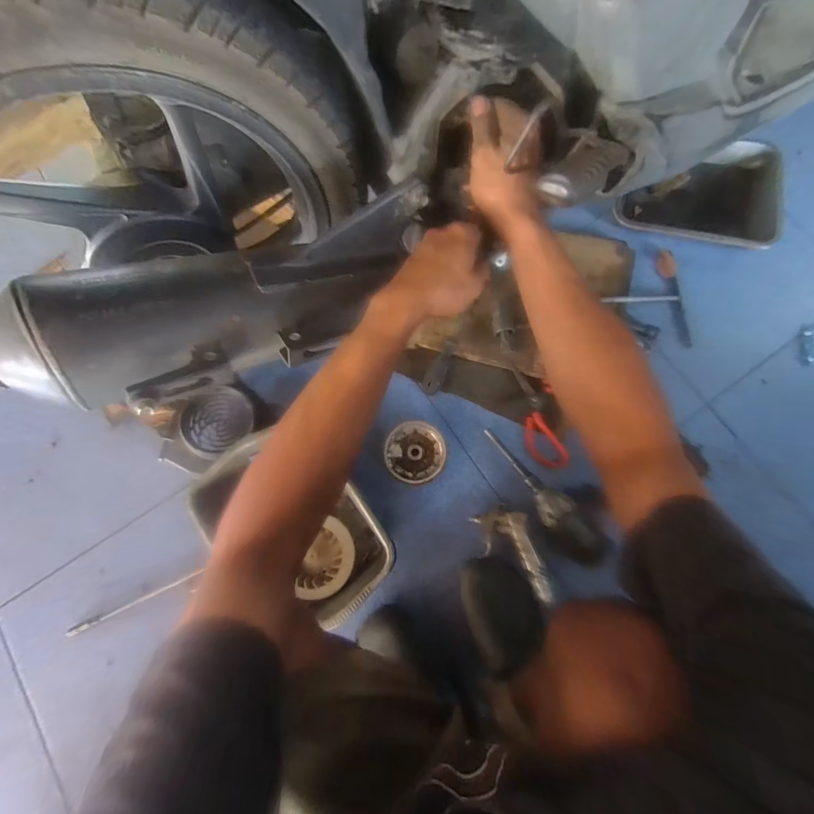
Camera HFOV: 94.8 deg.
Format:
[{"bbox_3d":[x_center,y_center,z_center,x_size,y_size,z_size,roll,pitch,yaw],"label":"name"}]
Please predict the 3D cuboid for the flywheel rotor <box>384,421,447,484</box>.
[{"bbox_3d":[0.014,0.077,0.634,0.101,0.029,0.103,11,78,3],"label":"flywheel rotor"}]

